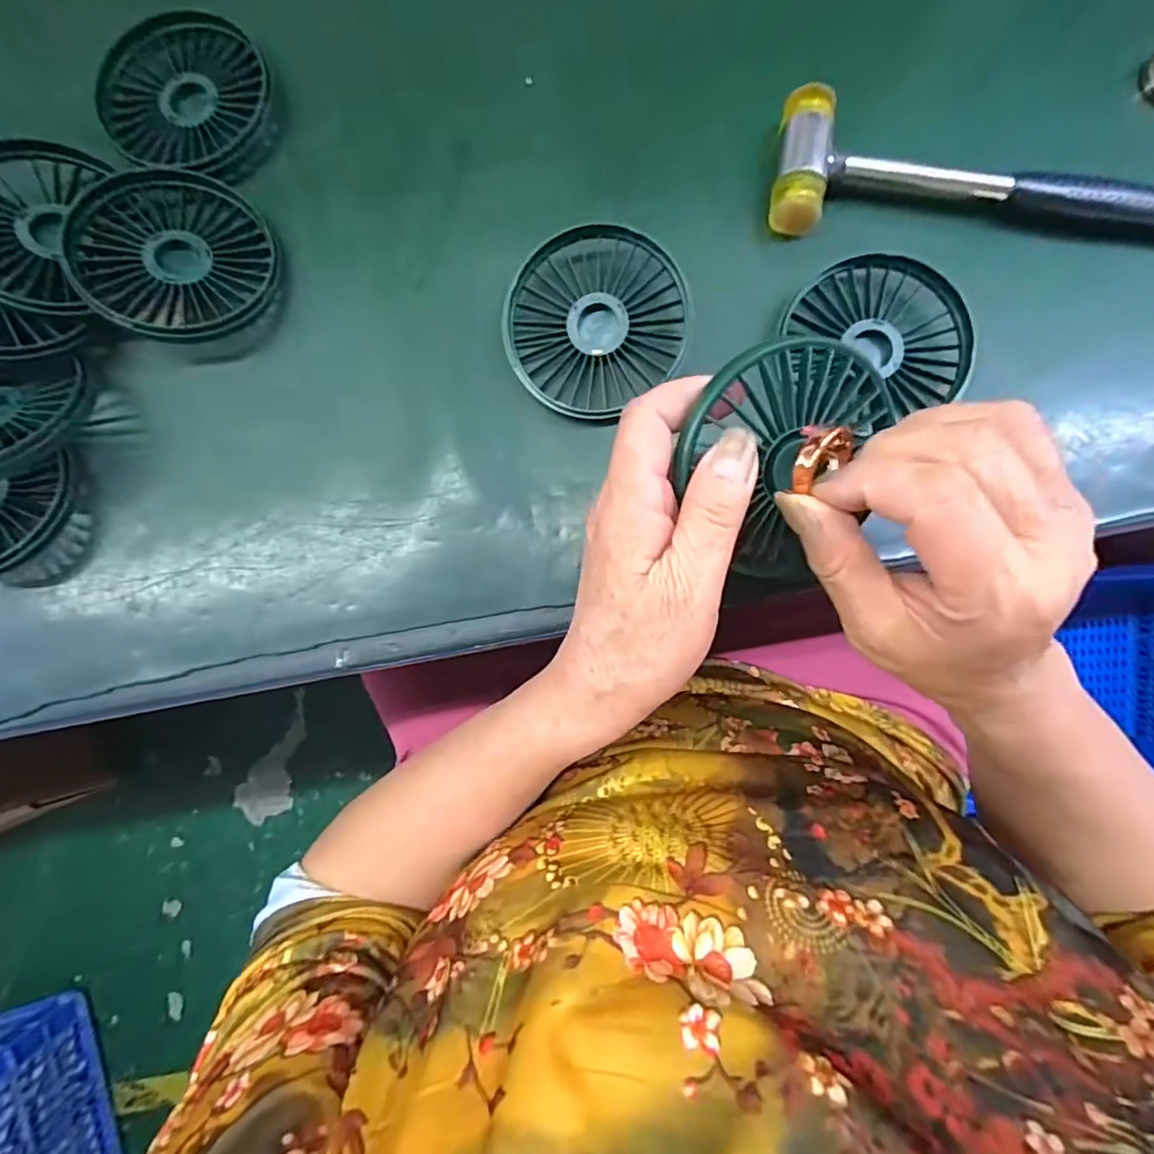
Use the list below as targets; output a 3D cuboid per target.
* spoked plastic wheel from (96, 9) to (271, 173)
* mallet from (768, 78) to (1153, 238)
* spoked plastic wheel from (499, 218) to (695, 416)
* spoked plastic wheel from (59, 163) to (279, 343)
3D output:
[{"bbox_3d":[-0.205,-0.252,0.297,0.083,0.018,0.087,0,85,1],"label":"spoked plastic wheel"},{"bbox_3d":[0.212,-0.191,0.273,0.233,0.025,0.061,4,85,1],"label":"mallet"},{"bbox_3d":[0.008,-0.123,0.278,0.084,0.025,0.084,0,85,1],"label":"spoked plastic wheel"},{"bbox_3d":[-0.196,-0.157,0.277,0.094,0.013,0.085,18,75,-9],"label":"spoked plastic wheel"}]

